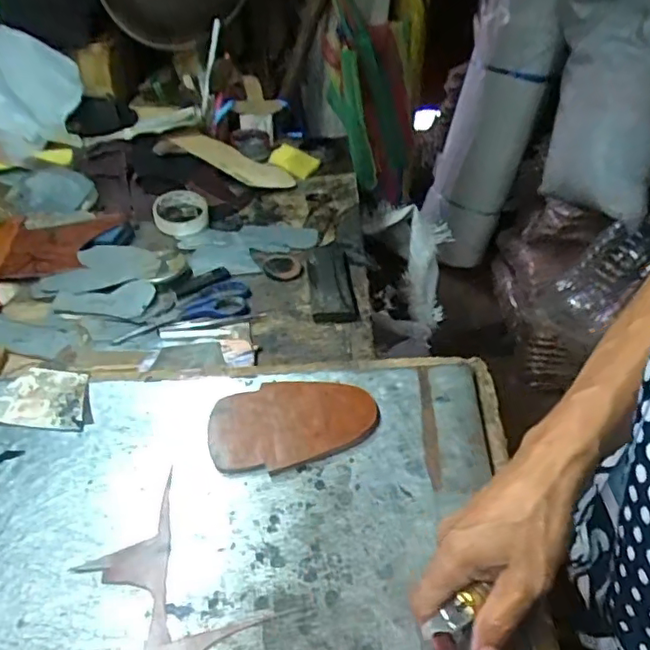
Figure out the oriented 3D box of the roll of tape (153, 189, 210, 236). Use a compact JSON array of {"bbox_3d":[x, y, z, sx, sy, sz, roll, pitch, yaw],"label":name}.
[{"bbox_3d":[-0.229,-0.178,0.929,0.086,0.036,0.083,2,45,-2],"label":"roll of tape"}]

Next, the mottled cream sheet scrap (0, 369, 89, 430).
[{"bbox_3d":[-0.294,0.074,0.600,0.115,0.005,0.071,5,46,9],"label":"mottled cream sheet scrap"}]

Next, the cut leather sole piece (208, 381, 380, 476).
[{"bbox_3d":[-0.032,0.089,0.550,0.153,0.009,0.098,-16,42,-12],"label":"cut leather sole piece"}]

